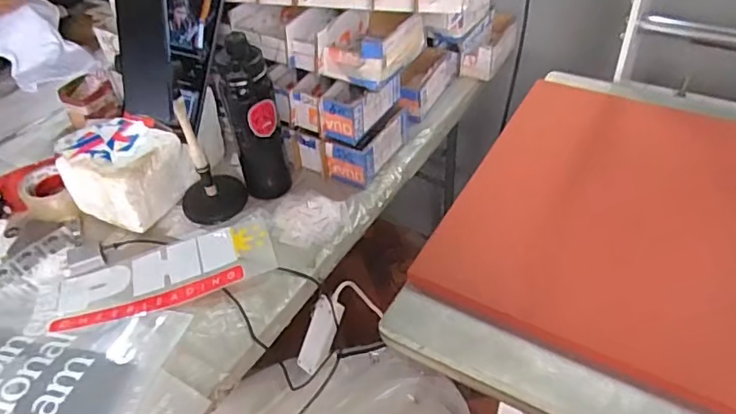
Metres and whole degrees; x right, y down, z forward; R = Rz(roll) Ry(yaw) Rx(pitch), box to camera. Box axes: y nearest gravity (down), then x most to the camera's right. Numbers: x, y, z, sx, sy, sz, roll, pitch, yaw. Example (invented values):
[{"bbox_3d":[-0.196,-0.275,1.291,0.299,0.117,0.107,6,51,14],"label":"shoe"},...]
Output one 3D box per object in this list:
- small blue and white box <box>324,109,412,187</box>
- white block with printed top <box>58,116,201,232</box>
[{"bbox_3d":[0.003,-0.116,0.990,0.077,0.071,0.165,22,50,26],"label":"small blue and white box"},{"bbox_3d":[-0.409,-0.055,0.934,0.166,0.124,0.143,14,47,19],"label":"white block with printed top"}]

